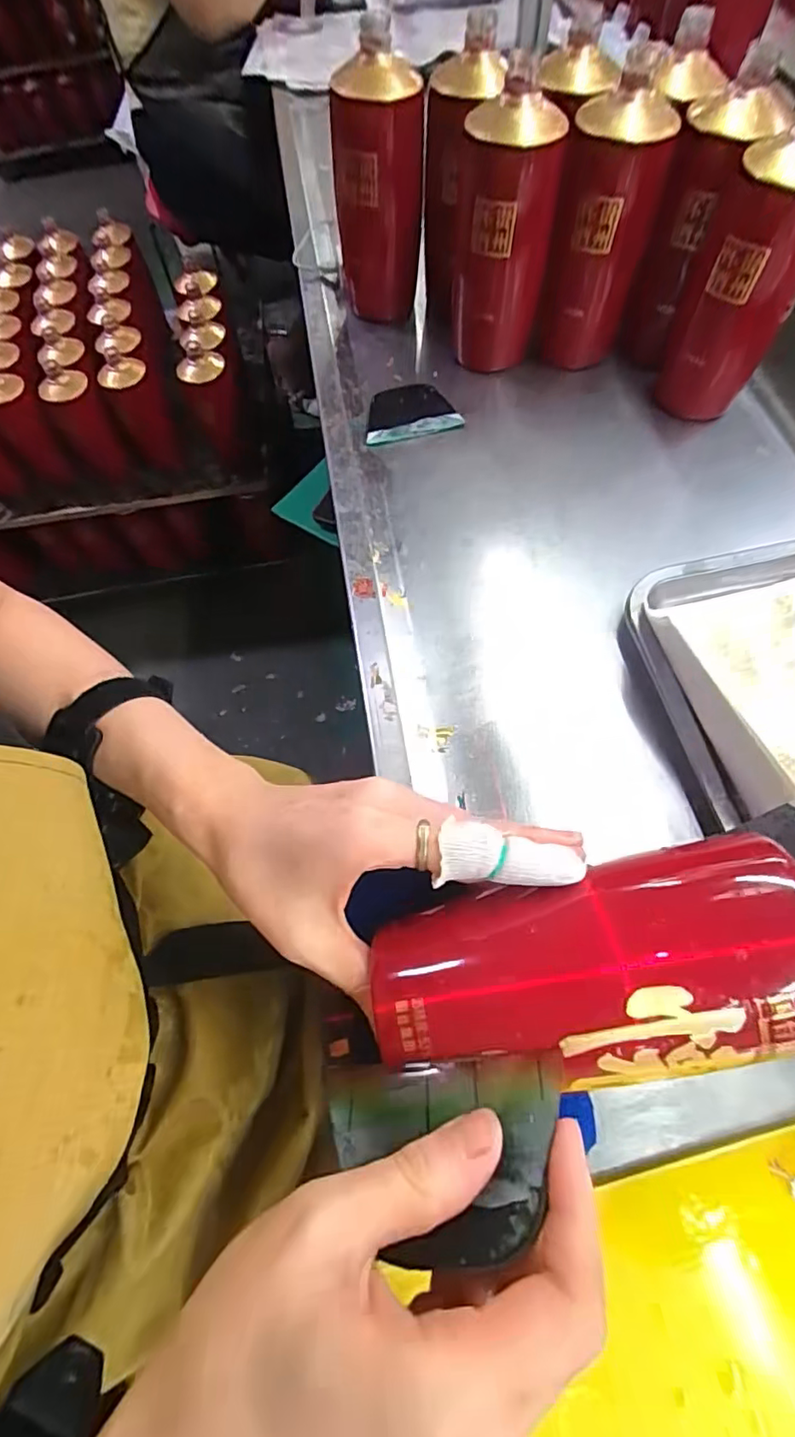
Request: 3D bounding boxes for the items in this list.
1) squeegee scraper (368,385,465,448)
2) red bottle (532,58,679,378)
[{"bbox_3d":[0.010,-0.291,0.531,0.088,0.009,0.057,-15,78,-3],"label":"squeegee scraper"},{"bbox_3d":[0.184,-0.437,0.515,0.080,0.190,0.070,15,64,9],"label":"red bottle"}]

